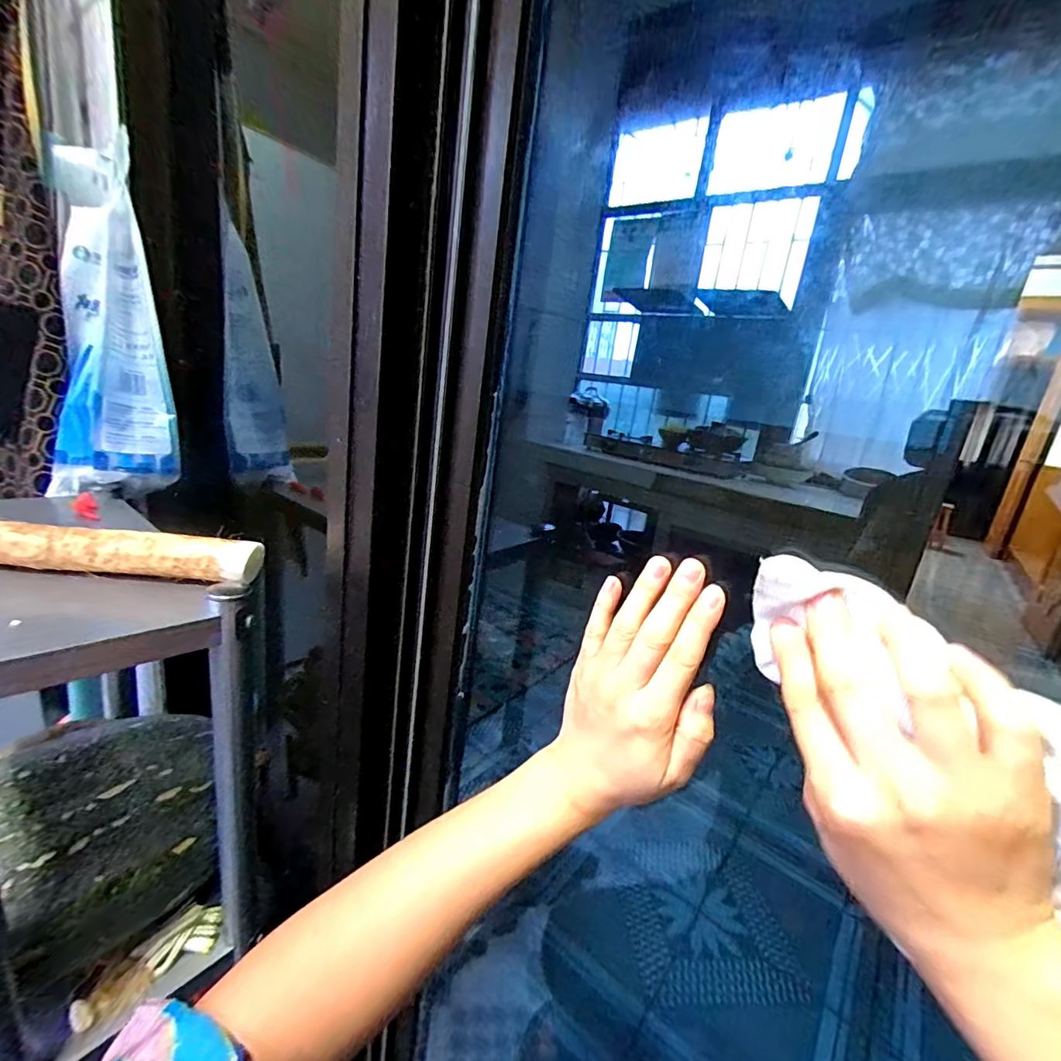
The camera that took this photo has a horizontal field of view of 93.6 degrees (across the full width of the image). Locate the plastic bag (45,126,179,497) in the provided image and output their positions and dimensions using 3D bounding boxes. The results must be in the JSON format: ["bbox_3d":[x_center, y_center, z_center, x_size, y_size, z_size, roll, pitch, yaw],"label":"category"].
[{"bbox_3d":[-0.511,-0.263,0.596,0.123,0.428,0.127,-5,-4,-38],"label":"plastic bag"}]

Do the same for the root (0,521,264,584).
[{"bbox_3d":[-0.402,0.014,0.412,0.328,0.036,0.034,5,16,-9],"label":"root"}]

